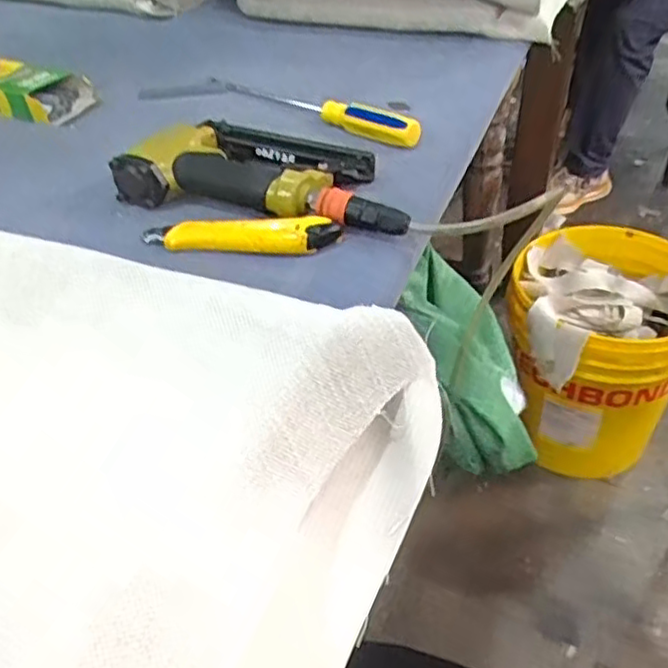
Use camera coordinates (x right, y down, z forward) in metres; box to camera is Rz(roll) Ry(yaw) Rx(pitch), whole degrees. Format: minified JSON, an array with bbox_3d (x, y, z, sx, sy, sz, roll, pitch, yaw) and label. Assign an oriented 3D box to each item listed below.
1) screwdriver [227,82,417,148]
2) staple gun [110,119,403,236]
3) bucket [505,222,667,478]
[{"bbox_3d":[-0.020,-0.242,0.722,0.270,0.023,0.027,29,51,32],"label":"screwdriver"},{"bbox_3d":[-0.050,-0.150,0.596,0.255,0.044,0.136,10,43,15],"label":"staple gun"},{"bbox_3d":[0.467,0.040,1.223,0.311,0.335,0.331,17,45,22],"label":"bucket"}]

